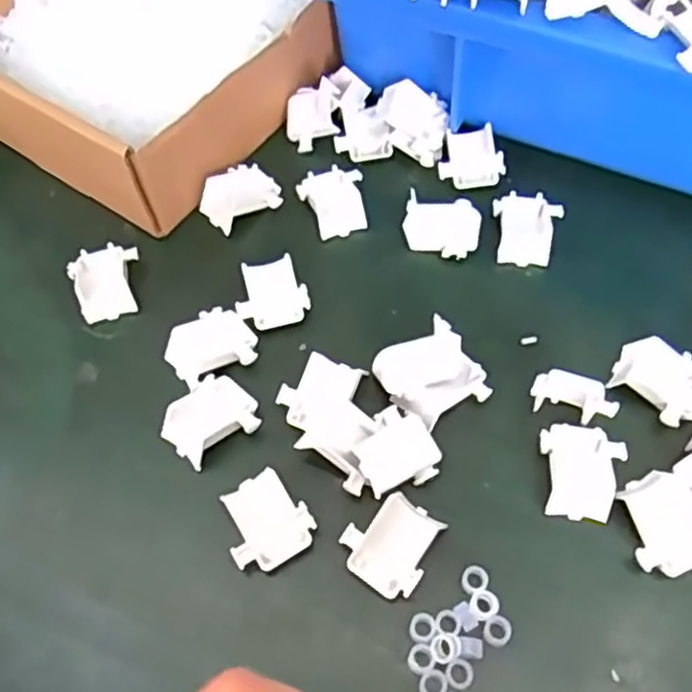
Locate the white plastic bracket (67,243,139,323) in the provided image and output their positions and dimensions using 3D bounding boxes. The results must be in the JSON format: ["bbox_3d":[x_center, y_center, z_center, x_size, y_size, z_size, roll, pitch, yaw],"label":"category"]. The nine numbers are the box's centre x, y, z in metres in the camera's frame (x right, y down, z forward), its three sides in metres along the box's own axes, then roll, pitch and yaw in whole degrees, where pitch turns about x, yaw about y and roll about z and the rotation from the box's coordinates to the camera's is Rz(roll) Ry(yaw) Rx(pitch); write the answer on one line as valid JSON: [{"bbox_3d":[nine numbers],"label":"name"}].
[{"bbox_3d":[-0.102,-0.028,0.312,0.028,0.016,0.032,-15,61,-6],"label":"white plastic bracket"}]

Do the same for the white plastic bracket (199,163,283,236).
[{"bbox_3d":[-0.048,-0.068,0.333,0.034,0.012,0.025,-30,64,-14],"label":"white plastic bracket"}]

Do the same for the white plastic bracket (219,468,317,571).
[{"bbox_3d":[-0.029,0.061,0.258,0.029,0.010,0.033,-27,63,-12],"label":"white plastic bracket"}]

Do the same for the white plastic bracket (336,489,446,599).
[{"bbox_3d":[0.015,0.068,0.251,0.029,0.010,0.030,32,67,18],"label":"white plastic bracket"}]

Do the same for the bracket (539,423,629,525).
[{"bbox_3d":[0.085,0.045,0.264,0.029,0.007,0.033,7,61,6],"label":"bracket"}]

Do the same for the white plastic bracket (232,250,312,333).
[{"bbox_3d":[-0.031,-0.021,0.304,0.029,0.014,0.027,-13,61,-5],"label":"white plastic bracket"}]

